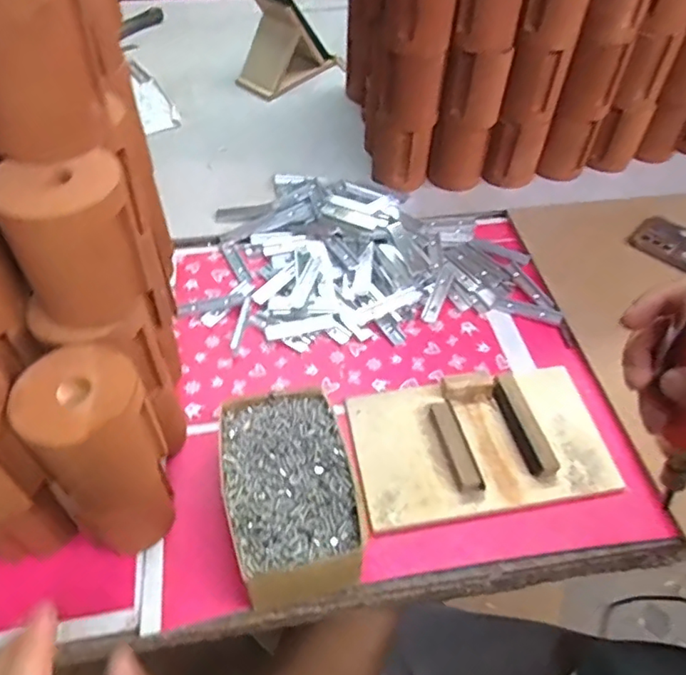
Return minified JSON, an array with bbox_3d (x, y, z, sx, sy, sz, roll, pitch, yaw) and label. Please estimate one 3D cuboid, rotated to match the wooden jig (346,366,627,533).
[{"bbox_3d":[0.138,0.104,0.575,0.246,0.035,0.146,-6,54,-10],"label":"wooden jig"}]

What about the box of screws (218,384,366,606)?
[{"bbox_3d":[-0.049,0.140,0.518,0.113,0.054,0.184,-10,52,-10],"label":"box of screws"}]

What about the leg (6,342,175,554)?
[{"bbox_3d":[-0.182,0.092,0.444,0.074,0.195,0.078,1,51,-1],"label":"leg"}]

